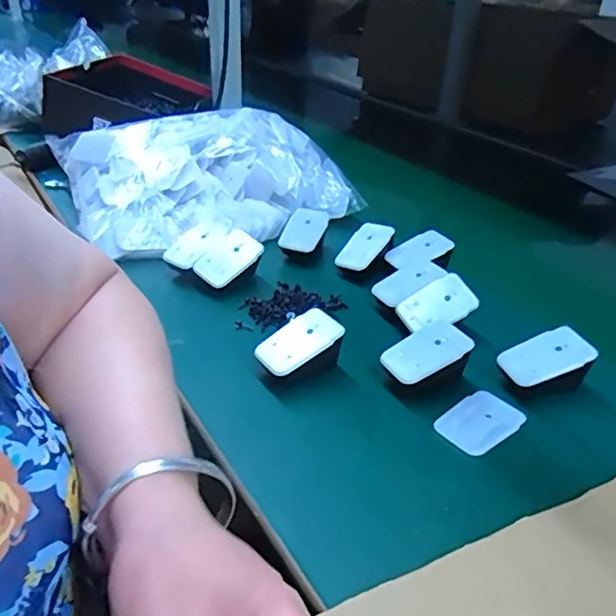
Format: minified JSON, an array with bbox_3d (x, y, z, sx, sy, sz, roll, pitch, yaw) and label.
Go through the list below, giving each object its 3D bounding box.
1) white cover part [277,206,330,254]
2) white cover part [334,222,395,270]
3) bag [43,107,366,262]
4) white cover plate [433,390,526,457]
[{"bbox_3d":[-0.004,-0.093,0.661,0.046,0.008,0.066,15,56,13],"label":"white cover part"},{"bbox_3d":[0.063,-0.069,0.627,0.037,0.009,0.068,32,69,15],"label":"white cover part"},{"bbox_3d":[-0.133,-0.173,0.732,0.329,0.119,0.249,-13,36,-23],"label":"bag"},{"bbox_3d":[0.135,0.088,0.438,0.069,0.006,0.044,-23,39,-35],"label":"white cover plate"}]

